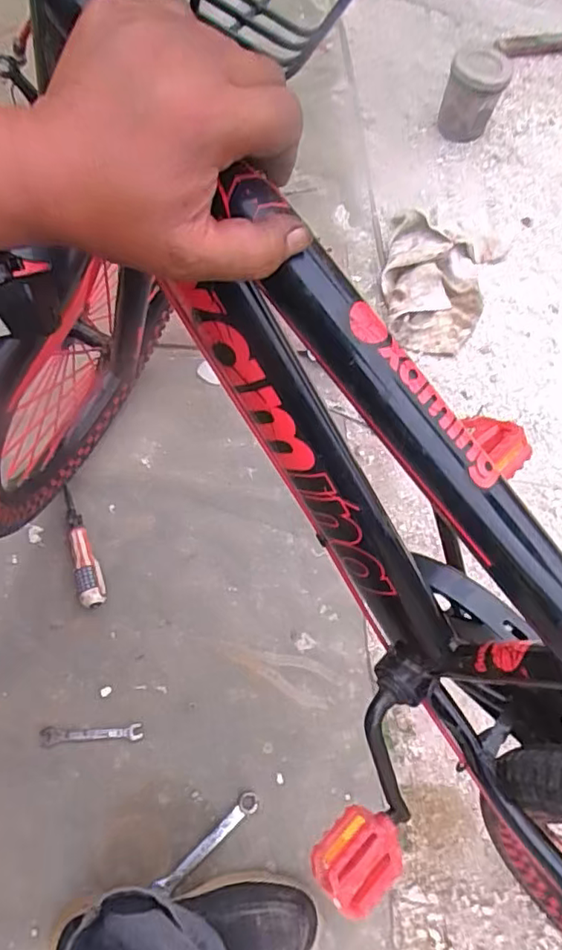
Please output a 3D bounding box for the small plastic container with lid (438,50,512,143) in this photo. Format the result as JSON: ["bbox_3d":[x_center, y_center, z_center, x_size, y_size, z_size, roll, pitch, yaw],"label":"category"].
[{"bbox_3d":[0.366,-0.719,1.118,0.102,0.141,0.095,20,65,8],"label":"small plastic container with lid"}]

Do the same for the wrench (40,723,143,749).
[{"bbox_3d":[-0.229,0.313,0.704,0.119,0.004,0.022,-3,64,-3],"label":"wrench"}]

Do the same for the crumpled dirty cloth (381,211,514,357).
[{"bbox_3d":[0.277,-0.348,1.024,0.200,0.070,0.302,20,65,8],"label":"crumpled dirty cloth"}]

